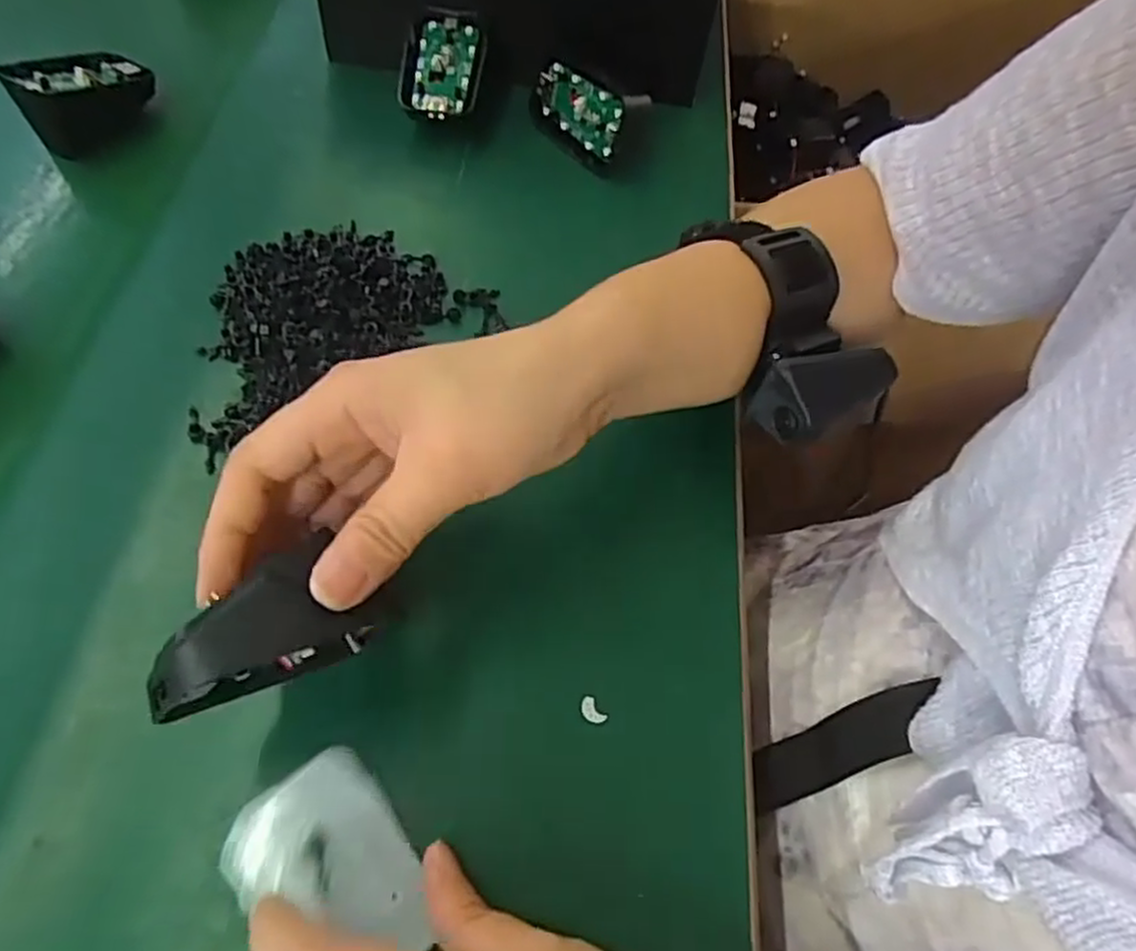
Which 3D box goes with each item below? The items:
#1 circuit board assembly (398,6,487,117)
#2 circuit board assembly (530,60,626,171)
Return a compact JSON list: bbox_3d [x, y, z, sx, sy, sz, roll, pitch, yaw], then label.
[{"bbox_3d":[-0.074,-0.239,0.428,0.047,0.009,0.069,11,80,0],"label":"circuit board assembly"},{"bbox_3d":[0.005,-0.208,0.430,0.014,0.046,0.063,-37,66,-22],"label":"circuit board assembly"}]

